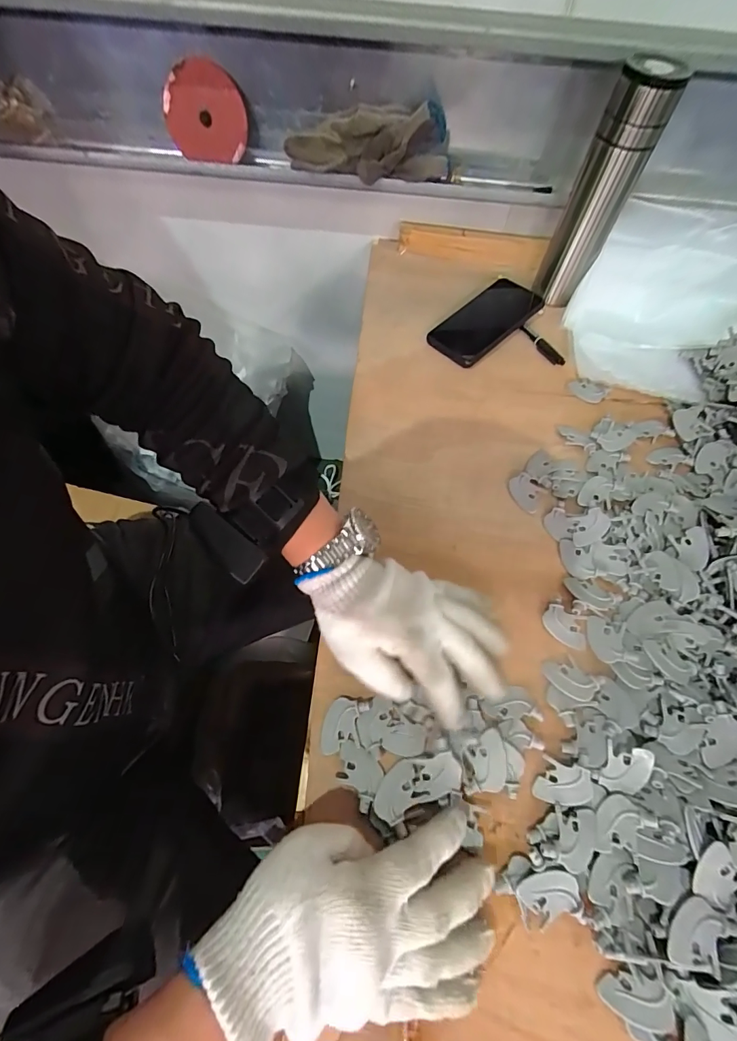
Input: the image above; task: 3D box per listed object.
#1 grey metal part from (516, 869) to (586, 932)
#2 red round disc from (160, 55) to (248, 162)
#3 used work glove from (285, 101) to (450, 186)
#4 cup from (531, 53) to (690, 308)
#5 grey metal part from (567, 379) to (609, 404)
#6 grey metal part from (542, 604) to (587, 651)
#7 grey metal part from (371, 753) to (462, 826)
[{"bbox_3d":[0.128,0.265,0.295,0.041,0.010,0.032,-14,64,-8],"label":"grey metal part"},{"bbox_3d":[-0.210,-0.513,0.528,0.113,0.091,0.018,14,57,6],"label":"red round disc"},{"bbox_3d":[0.003,-0.485,0.533,0.199,0.072,0.057,5,63,1],"label":"used work glove"},{"bbox_3d":[0.284,-0.400,0.522,0.068,0.231,0.061,24,65,11],"label":"cup"},{"bbox_3d":[0.277,-0.165,0.530,0.046,0.008,0.030,24,65,10],"label":"grey metal part"},{"bbox_3d":[0.182,0.098,0.388,0.040,0.005,0.030,23,81,9],"label":"grey metal part"},{"bbox_3d":[0.037,0.200,0.317,0.066,0.014,0.034,-14,64,-8],"label":"grey metal part"}]

